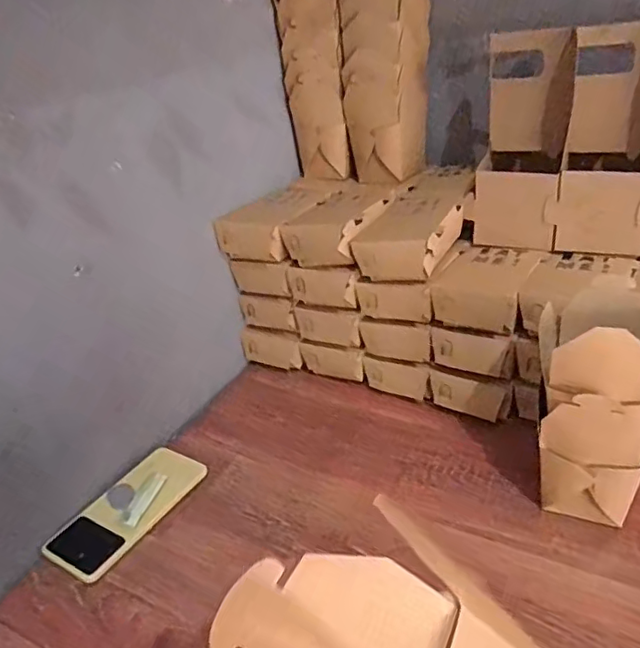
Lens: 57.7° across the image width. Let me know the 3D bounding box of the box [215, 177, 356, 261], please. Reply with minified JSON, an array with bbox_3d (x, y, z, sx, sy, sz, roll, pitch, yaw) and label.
[{"bbox_3d":[-0.036,-0.151,0.774,0.094,0.049,0.213,9,34,26],"label":"box"}]

